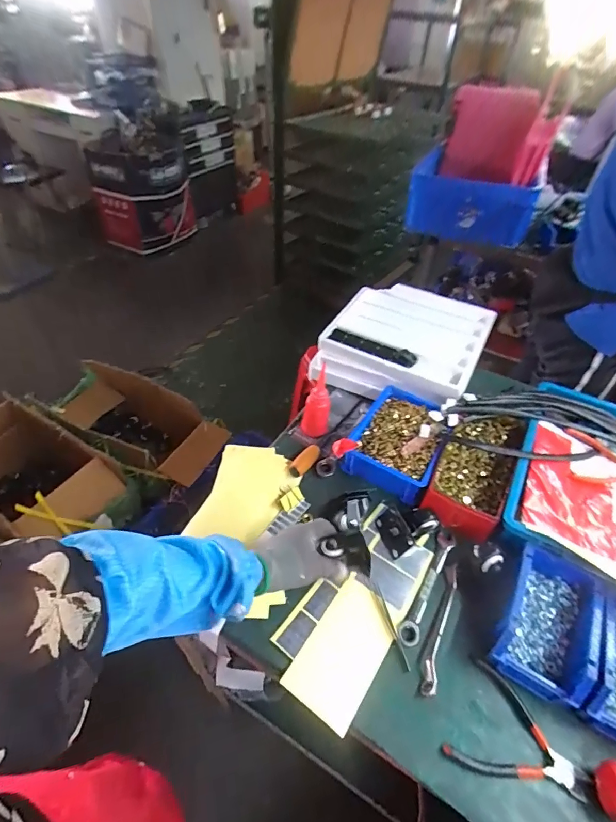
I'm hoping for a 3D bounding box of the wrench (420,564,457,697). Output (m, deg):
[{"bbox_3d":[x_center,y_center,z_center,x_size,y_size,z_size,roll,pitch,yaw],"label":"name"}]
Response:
[{"bbox_3d":[0.175,0.286,0.544,0.023,0.011,0.171,20,47,15],"label":"wrench"}]

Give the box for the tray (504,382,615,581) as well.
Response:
[{"bbox_3d":[0.492,0.130,0.662,0.292,0.084,0.411,25,48,20],"label":"tray"}]

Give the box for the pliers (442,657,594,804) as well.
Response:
[{"bbox_3d":[0.245,0.379,0.464,0.145,0.017,0.109,25,49,20],"label":"pliers"}]

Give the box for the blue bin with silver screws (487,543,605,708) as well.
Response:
[{"bbox_3d":[0.309,0.270,0.530,0.103,0.063,0.162,26,49,21],"label":"blue bin with silver screws"}]

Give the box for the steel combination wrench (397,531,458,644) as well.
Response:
[{"bbox_3d":[0.176,0.251,0.594,0.027,0.011,0.188,25,49,20],"label":"steel combination wrench"}]

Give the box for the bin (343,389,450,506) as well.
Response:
[{"bbox_3d":[0.161,0.047,0.740,0.158,0.065,0.210,24,48,19],"label":"bin"}]

